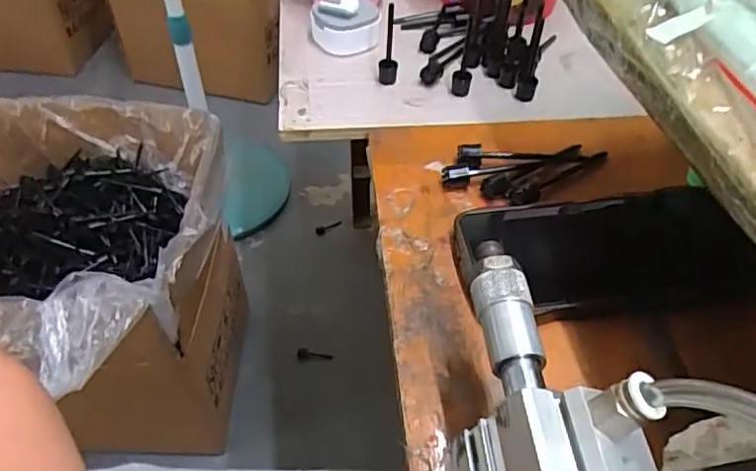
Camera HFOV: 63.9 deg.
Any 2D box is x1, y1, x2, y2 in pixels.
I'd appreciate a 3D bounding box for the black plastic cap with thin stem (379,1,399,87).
[{"bbox_3d":[0.008,-0.145,0.462,0.014,0.066,0.013,1,48,-1],"label":"black plastic cap with thin stem"}]

